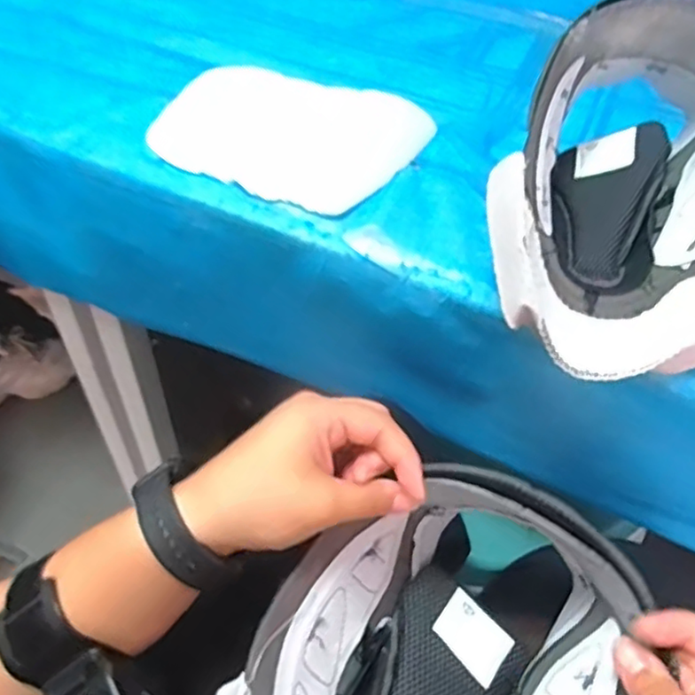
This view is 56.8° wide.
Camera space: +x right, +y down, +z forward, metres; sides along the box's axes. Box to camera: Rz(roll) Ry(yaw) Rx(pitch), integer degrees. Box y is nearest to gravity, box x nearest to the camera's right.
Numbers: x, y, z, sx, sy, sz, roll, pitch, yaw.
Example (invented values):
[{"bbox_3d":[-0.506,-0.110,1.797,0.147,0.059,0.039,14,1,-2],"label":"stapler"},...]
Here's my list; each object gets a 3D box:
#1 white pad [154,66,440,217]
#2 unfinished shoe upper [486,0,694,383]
[{"bbox_3d":[-0.050,-0.199,0.577,0.219,0.012,0.195,24,50,15],"label":"white pad"},{"bbox_3d":[0.193,-0.122,0.432,0.167,0.138,0.263,15,49,7],"label":"unfinished shoe upper"}]

